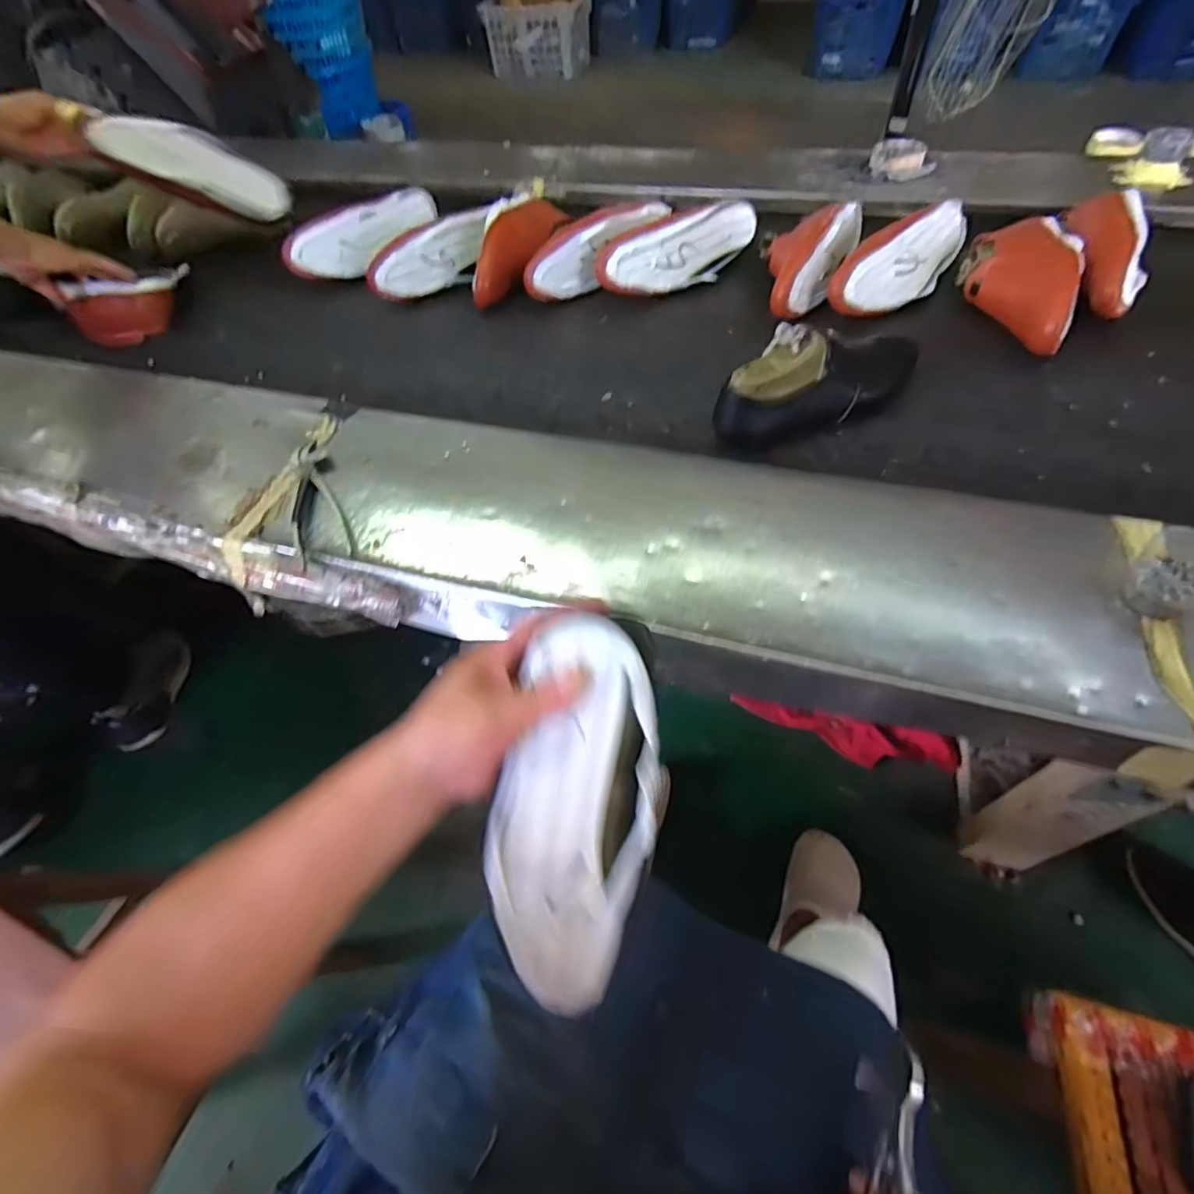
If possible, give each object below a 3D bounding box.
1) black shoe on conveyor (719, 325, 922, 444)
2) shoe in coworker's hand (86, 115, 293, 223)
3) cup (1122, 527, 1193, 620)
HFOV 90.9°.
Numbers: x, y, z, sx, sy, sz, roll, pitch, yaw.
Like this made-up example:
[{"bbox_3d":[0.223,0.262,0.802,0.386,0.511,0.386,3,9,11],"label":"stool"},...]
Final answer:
[{"bbox_3d":[0.262,-0.249,0.672,0.246,0.109,0.102,-33,58,-17],"label":"black shoe on conveyor"},{"bbox_3d":[-0.660,-0.708,0.973,0.262,0.094,0.068,5,48,-32],"label":"shoe in coworker's hand"},{"bbox_3d":[0.462,-0.018,0.468,0.071,0.056,0.070,-28,57,-14],"label":"cup"}]

